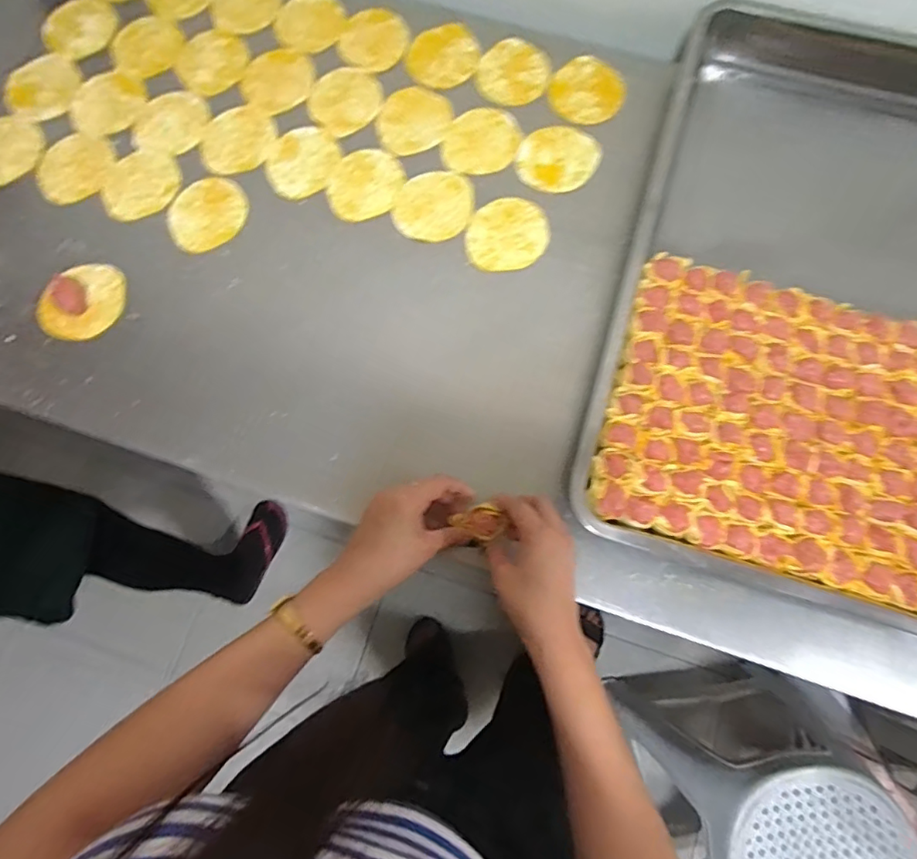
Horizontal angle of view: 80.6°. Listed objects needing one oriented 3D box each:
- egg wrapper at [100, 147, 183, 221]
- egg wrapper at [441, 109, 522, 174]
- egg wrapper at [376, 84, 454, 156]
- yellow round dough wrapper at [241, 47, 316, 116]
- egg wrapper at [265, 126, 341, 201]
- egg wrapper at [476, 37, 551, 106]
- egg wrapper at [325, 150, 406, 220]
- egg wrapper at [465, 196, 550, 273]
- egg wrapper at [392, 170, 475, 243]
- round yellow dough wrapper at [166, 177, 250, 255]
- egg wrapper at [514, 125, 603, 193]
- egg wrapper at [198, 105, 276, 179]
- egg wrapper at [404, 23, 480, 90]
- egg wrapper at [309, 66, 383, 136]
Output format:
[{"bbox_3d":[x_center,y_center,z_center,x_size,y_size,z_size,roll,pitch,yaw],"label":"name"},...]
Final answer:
[{"bbox_3d":[-0.351,-0.271,0.596,0.088,0.009,0.072,-35,78,-6],"label":"egg wrapper"},{"bbox_3d":[0.025,-0.320,0.601,0.091,0.007,0.072,-38,78,-7],"label":"egg wrapper"},{"bbox_3d":[-0.051,-0.349,0.609,0.084,0.005,0.075,-29,85,2],"label":"egg wrapper"},{"bbox_3d":[-0.209,-0.407,0.629,0.080,0.005,0.084,0,82,3],"label":"yellow round dough wrapper"},{"bbox_3d":[-0.173,-0.296,0.600,0.075,0.004,0.089,29,79,8],"label":"egg wrapper"},{"bbox_3d":[0.063,-0.410,0.621,0.077,0.010,0.083,0,77,1],"label":"egg wrapper"},{"bbox_3d":[-0.102,-0.268,0.592,0.075,0.004,0.089,23,78,7],"label":"egg wrapper"},{"bbox_3d":[0.052,-0.208,0.572,0.085,0.006,0.080,-3,76,1],"label":"egg wrapper"},{"bbox_3d":[-0.026,-0.243,0.583,0.080,0.006,0.085,0,77,1],"label":"egg wrapper"},{"bbox_3d":[-0.272,-0.233,0.584,0.069,0.009,0.090,38,80,10],"label":"round yellow dough wrapper"},{"bbox_3d":[0.109,-0.298,0.593,0.091,0.010,0.074,-32,78,-6],"label":"egg wrapper"},{"bbox_3d":[-0.249,-0.325,0.606,0.079,0.004,0.091,35,80,9],"label":"egg wrapper"},{"bbox_3d":[-0.018,-0.436,0.631,0.085,0.012,0.078,0,78,-1],"label":"egg wrapper"},{"bbox_3d":[-0.130,-0.378,0.619,0.086,0.006,0.076,-43,79,-8],"label":"egg wrapper"}]

